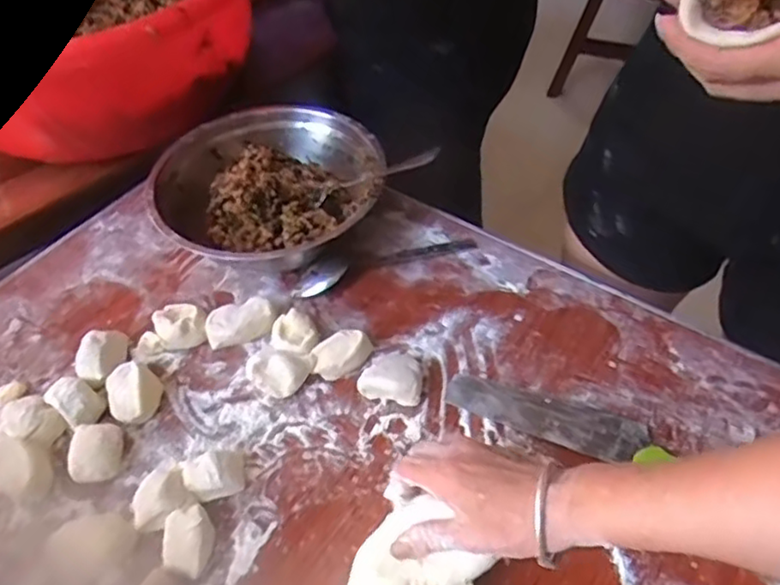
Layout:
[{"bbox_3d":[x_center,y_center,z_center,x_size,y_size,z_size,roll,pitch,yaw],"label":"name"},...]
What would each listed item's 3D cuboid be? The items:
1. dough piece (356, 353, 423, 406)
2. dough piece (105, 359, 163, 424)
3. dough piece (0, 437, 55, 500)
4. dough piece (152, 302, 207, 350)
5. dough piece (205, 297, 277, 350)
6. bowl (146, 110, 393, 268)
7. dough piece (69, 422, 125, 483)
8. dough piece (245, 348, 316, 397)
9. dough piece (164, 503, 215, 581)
[{"bbox_3d":[0.003,0.070,0.569,0.053,0.027,0.051,8,51,10],"label":"dough piece"},{"bbox_3d":[-0.223,0.087,0.562,0.043,0.032,0.053,-27,54,-18],"label":"dough piece"},{"bbox_3d":[-0.301,0.143,0.525,0.061,0.032,0.039,17,53,17],"label":"dough piece"},{"bbox_3d":[-0.197,0.033,0.610,0.045,0.026,0.041,-2,50,2],"label":"dough piece"},{"bbox_3d":[-0.140,0.029,0.608,0.064,0.029,0.033,-21,52,-13],"label":"dough piece"},{"bbox_3d":[-0.127,-0.111,0.695,0.236,0.078,0.222,-2,50,2],"label":"bowl"},{"bbox_3d":[-0.238,0.129,0.523,0.035,0.037,0.044,-10,50,-5],"label":"dough piece"},{"bbox_3d":[-0.097,0.069,0.571,0.053,0.030,0.040,14,53,15],"label":"dough piece"},{"bbox_3d":[-0.147,0.184,0.475,0.033,0.033,0.043,-5,50,0],"label":"dough piece"}]

